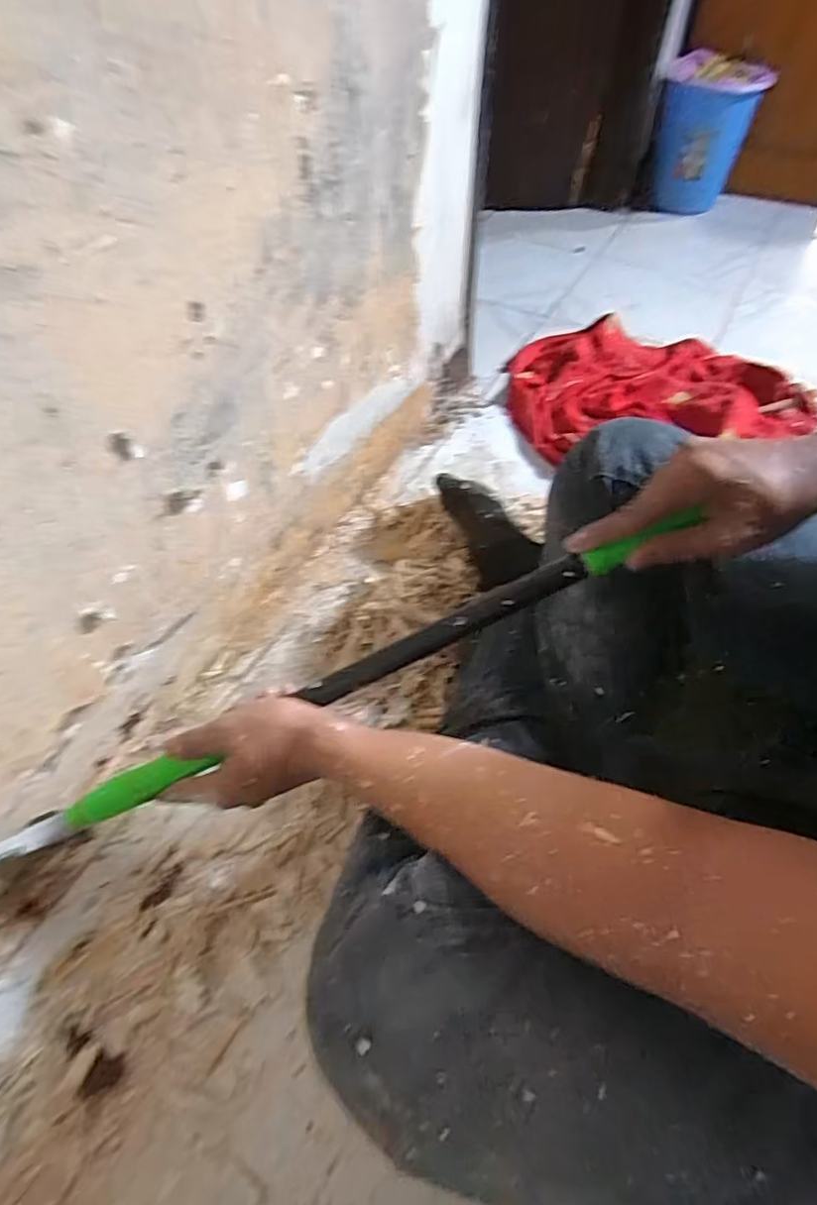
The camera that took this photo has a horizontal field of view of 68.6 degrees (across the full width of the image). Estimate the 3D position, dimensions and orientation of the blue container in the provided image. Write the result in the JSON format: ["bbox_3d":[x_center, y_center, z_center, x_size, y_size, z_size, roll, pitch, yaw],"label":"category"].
[{"bbox_3d":[0.653,-1.046,1.357,0.207,0.250,0.179,21,55,17],"label":"blue container"}]

